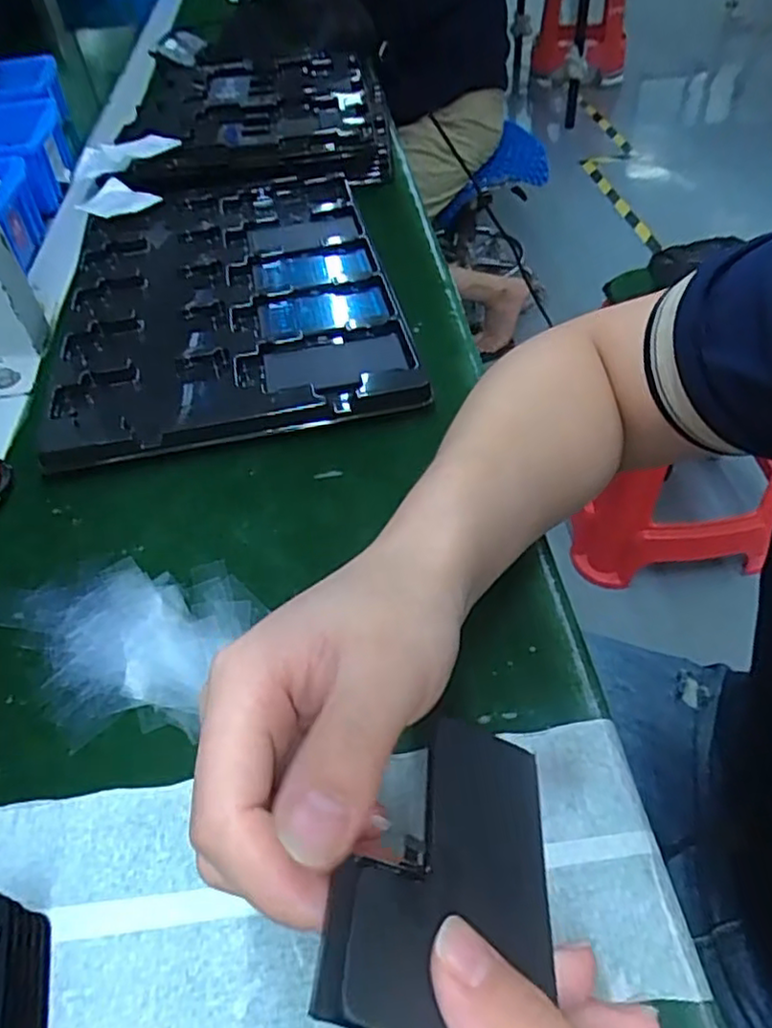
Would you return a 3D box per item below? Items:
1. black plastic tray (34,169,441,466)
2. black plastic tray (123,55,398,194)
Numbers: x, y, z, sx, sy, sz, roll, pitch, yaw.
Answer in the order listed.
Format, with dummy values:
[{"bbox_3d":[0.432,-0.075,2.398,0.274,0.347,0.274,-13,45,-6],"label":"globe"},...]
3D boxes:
[{"bbox_3d":[-0.119,-0.164,0.487,0.231,0.024,0.324,-11,50,-5],"label":"black plastic tray"},{"bbox_3d":[-0.138,-0.426,0.691,0.264,0.040,0.350,-6,49,-1],"label":"black plastic tray"}]

